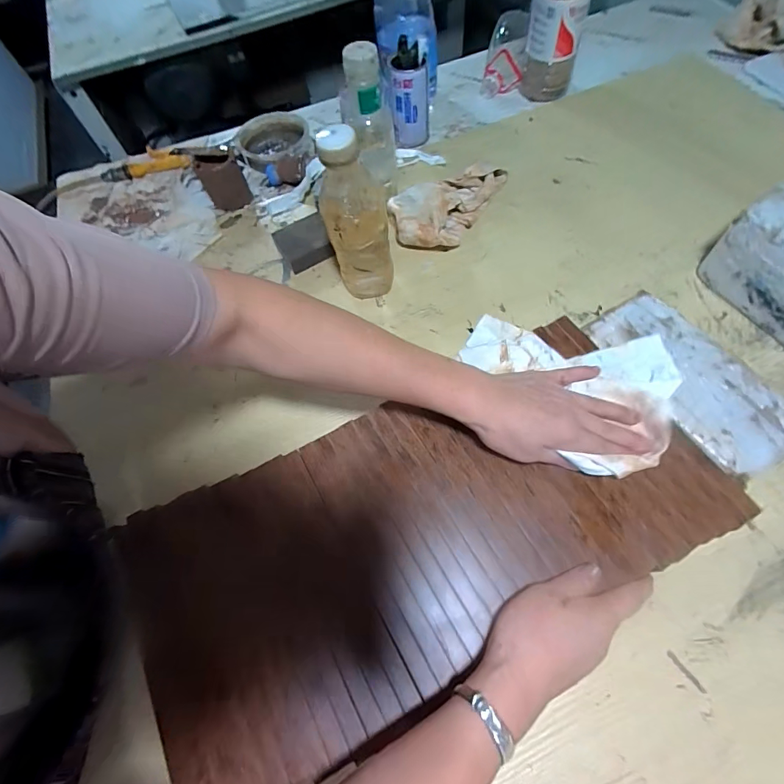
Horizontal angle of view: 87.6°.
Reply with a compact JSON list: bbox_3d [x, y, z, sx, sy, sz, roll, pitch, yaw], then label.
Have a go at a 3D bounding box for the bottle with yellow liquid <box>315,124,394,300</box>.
[{"bbox_3d":[-0.044,-0.203,0.477,0.077,0.213,0.087,-11,65,-2],"label":"bottle with yellow liquid"}]

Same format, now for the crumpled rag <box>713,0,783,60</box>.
[{"bbox_3d":[0.667,-0.629,0.699,0.102,0.072,0.158,-30,67,-10],"label":"crumpled rag"}]

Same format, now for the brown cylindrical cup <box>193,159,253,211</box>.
[{"bbox_3d":[-0.274,-0.344,0.668,0.066,0.070,0.054,-25,66,-8],"label":"brown cylindrical cup"}]

